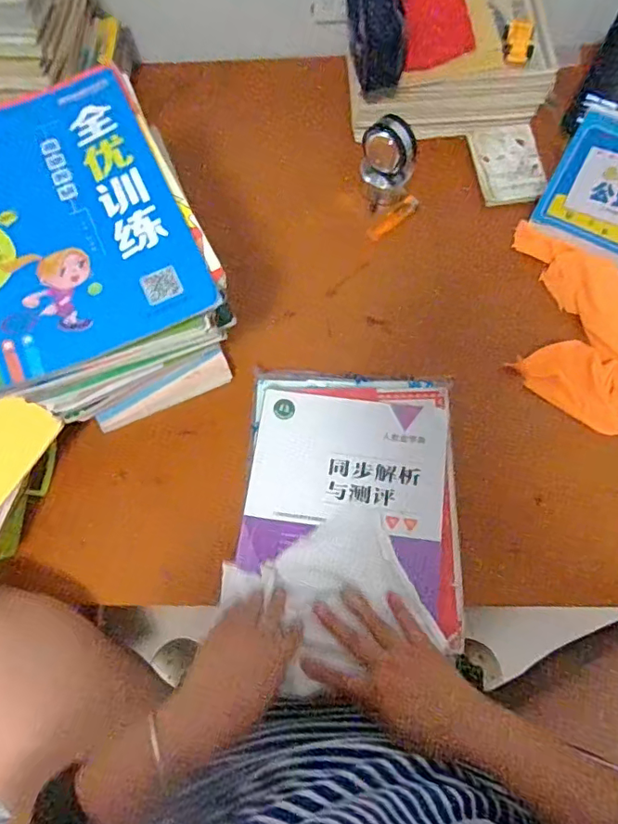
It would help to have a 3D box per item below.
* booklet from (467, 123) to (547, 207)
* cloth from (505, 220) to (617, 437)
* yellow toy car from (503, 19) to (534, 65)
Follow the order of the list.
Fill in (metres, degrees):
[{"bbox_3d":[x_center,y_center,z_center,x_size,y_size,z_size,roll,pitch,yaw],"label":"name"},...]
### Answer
[{"bbox_3d":[0.283,-0.347,0.732,0.089,0.012,0.117,-11,81,6],"label":"booklet"},{"bbox_3d":[0.340,-0.102,0.644,0.234,0.027,0.220,28,74,12],"label":"cloth"},{"bbox_3d":[0.270,-0.478,0.667,0.032,0.026,0.051,1,70,3],"label":"yellow toy car"}]

